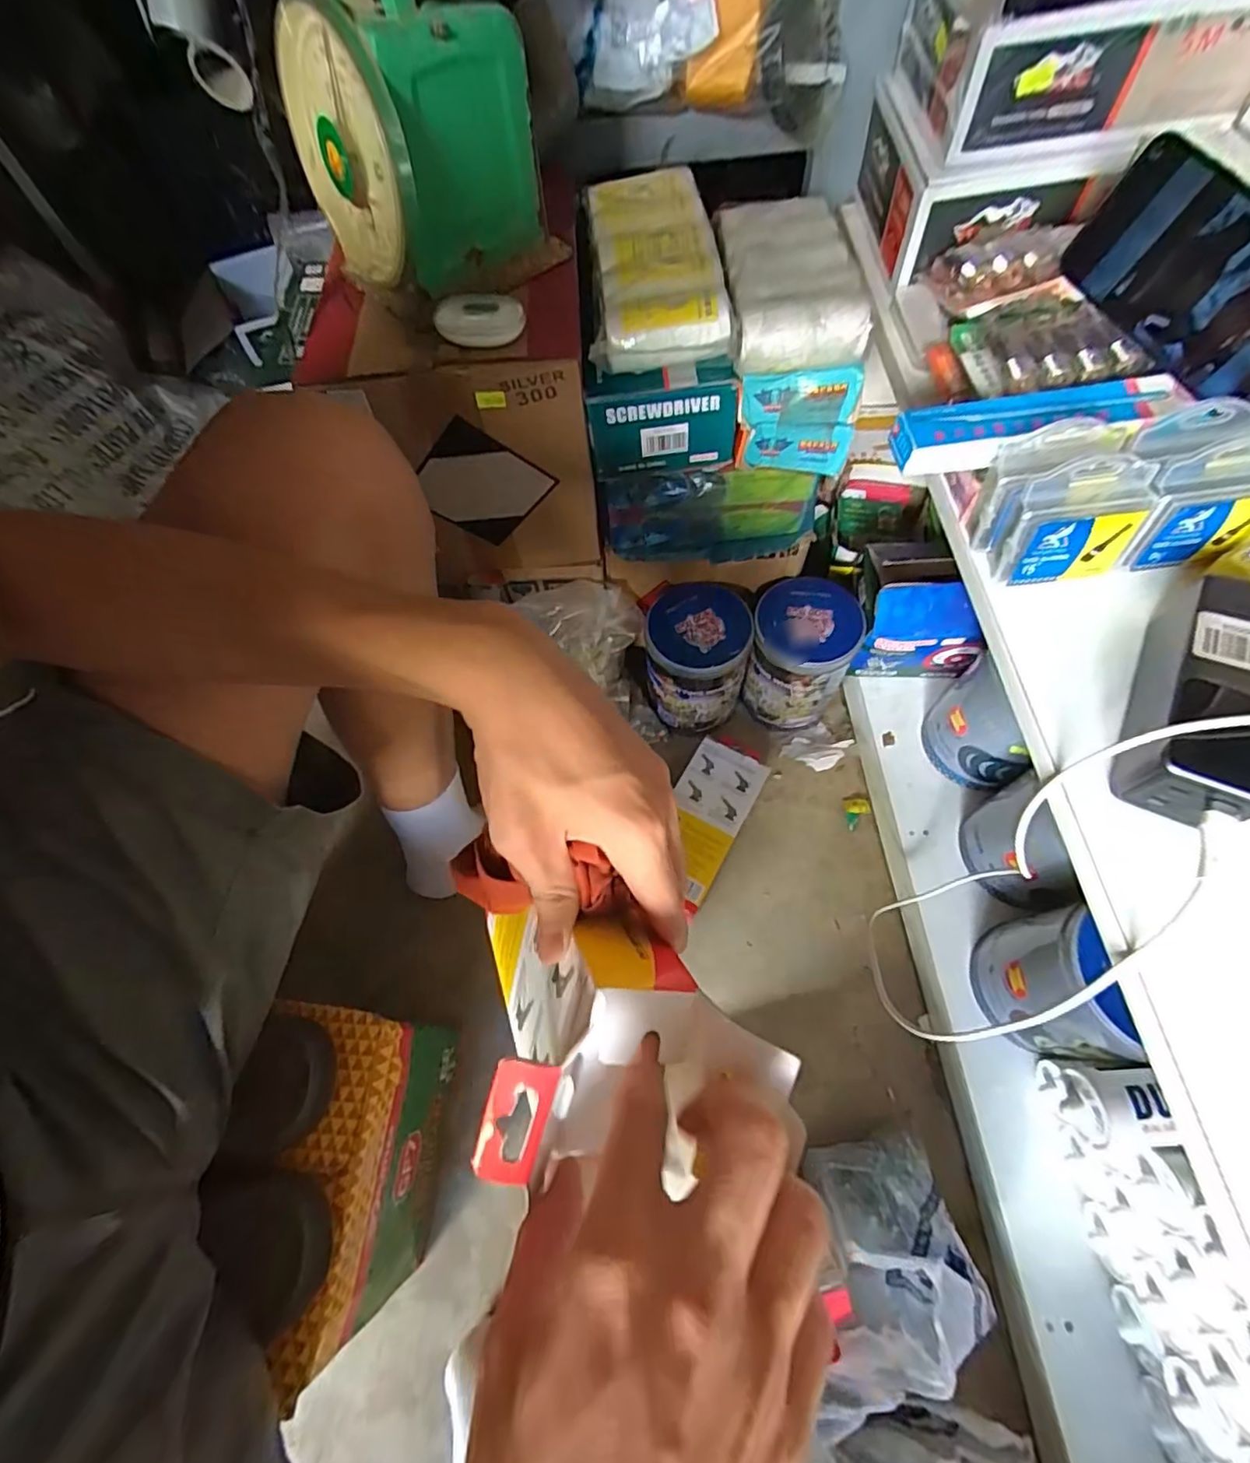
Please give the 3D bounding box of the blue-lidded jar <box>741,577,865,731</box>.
[{"bbox_3d":[0.197,-0.082,0.693,0.104,0.151,0.106,-1,64,3],"label":"blue-lidded jar"}]

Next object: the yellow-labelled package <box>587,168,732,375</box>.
[{"bbox_3d":[0.022,-0.372,0.478,0.100,0.038,0.215,-4,64,2],"label":"yellow-labelled package"}]

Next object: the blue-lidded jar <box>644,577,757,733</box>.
[{"bbox_3d":[0.083,-0.082,0.694,0.110,0.142,0.130,16,66,11],"label":"blue-lidded jar"}]

